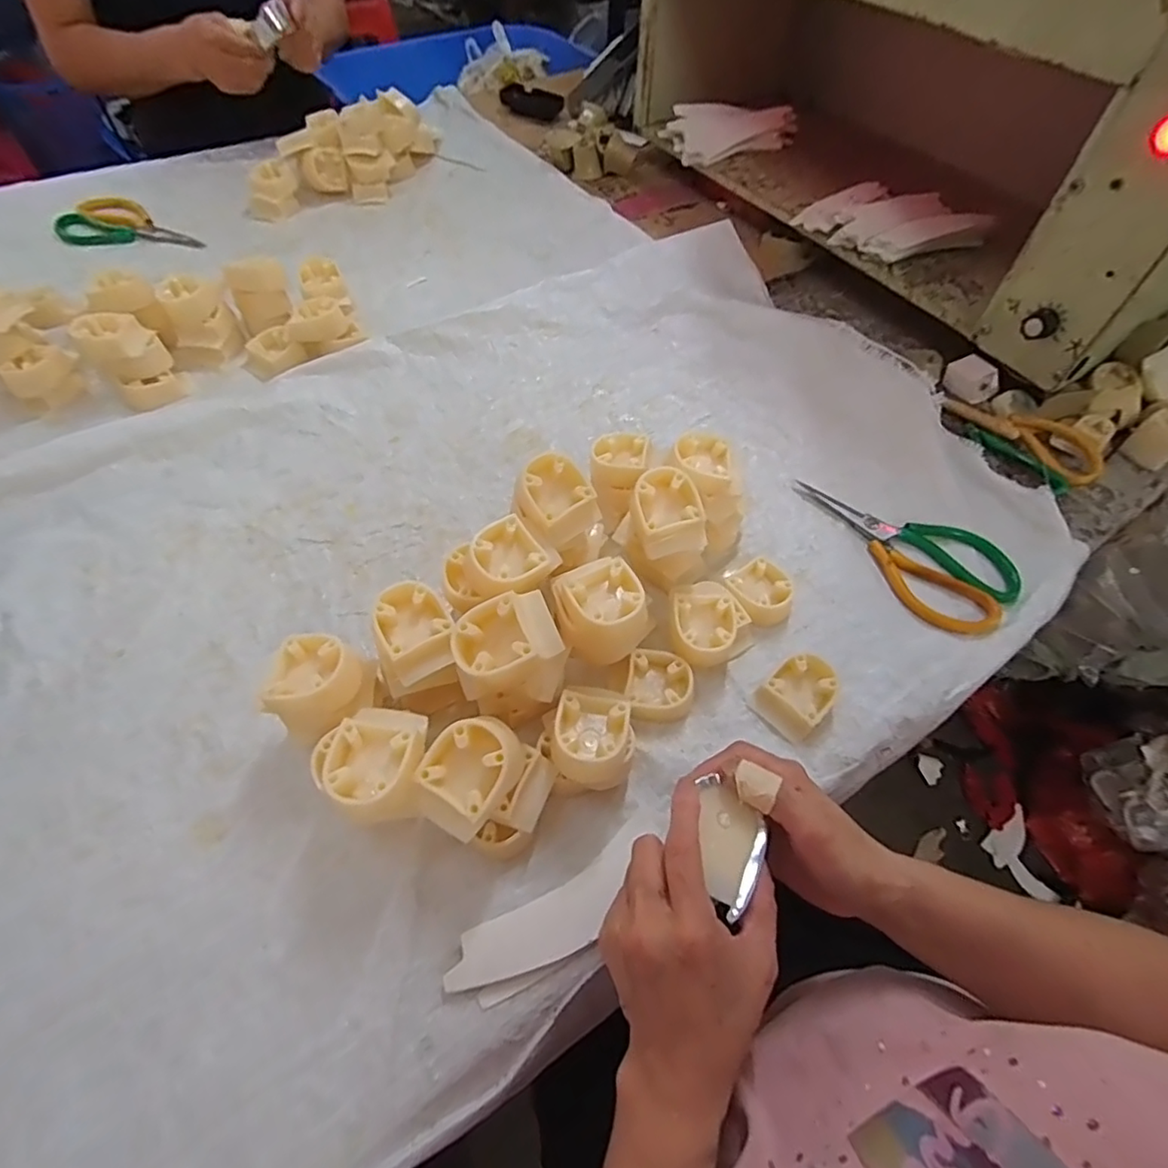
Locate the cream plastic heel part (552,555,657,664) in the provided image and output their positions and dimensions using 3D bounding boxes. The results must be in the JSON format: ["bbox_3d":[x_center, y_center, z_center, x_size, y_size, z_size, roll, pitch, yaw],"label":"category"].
[{"bbox_3d":[0.013,0.018,0.388,0.053,0.042,0.058,-22,62,-15],"label":"cream plastic heel part"}]

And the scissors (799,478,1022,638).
[{"bbox_3d":[0.282,-0.041,0.508,0.101,0.012,0.189,-28,62,-17],"label":"scissors"}]

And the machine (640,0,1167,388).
[{"bbox_3d":[0.382,-0.596,0.678,0.338,0.312,0.772,-26,61,-16],"label":"machine"}]

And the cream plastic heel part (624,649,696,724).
[{"bbox_3d":[0.056,0.077,0.424,0.048,0.022,0.048,11,58,7],"label":"cream plastic heel part"}]

